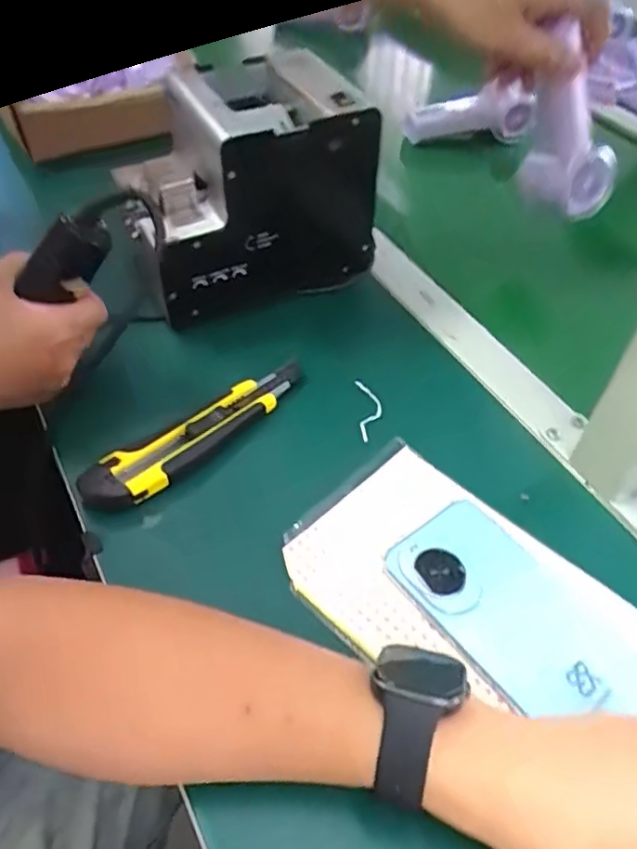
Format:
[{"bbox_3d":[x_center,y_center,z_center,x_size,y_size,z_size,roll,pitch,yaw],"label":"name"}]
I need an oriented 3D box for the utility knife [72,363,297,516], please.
[{"bbox_3d":[-0.077,0.003,0.444,0.037,0.023,0.180,38,57,26],"label":"utility knife"}]

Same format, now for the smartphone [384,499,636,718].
[{"bbox_3d":[0.114,0.109,0.356,0.070,0.011,0.156,-38,64,-20],"label":"smartphone"}]

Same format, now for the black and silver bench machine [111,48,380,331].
[{"bbox_3d":[-0.060,-0.196,0.533,0.190,0.141,0.140,-18,52,-18],"label":"black and silver bench machine"}]

